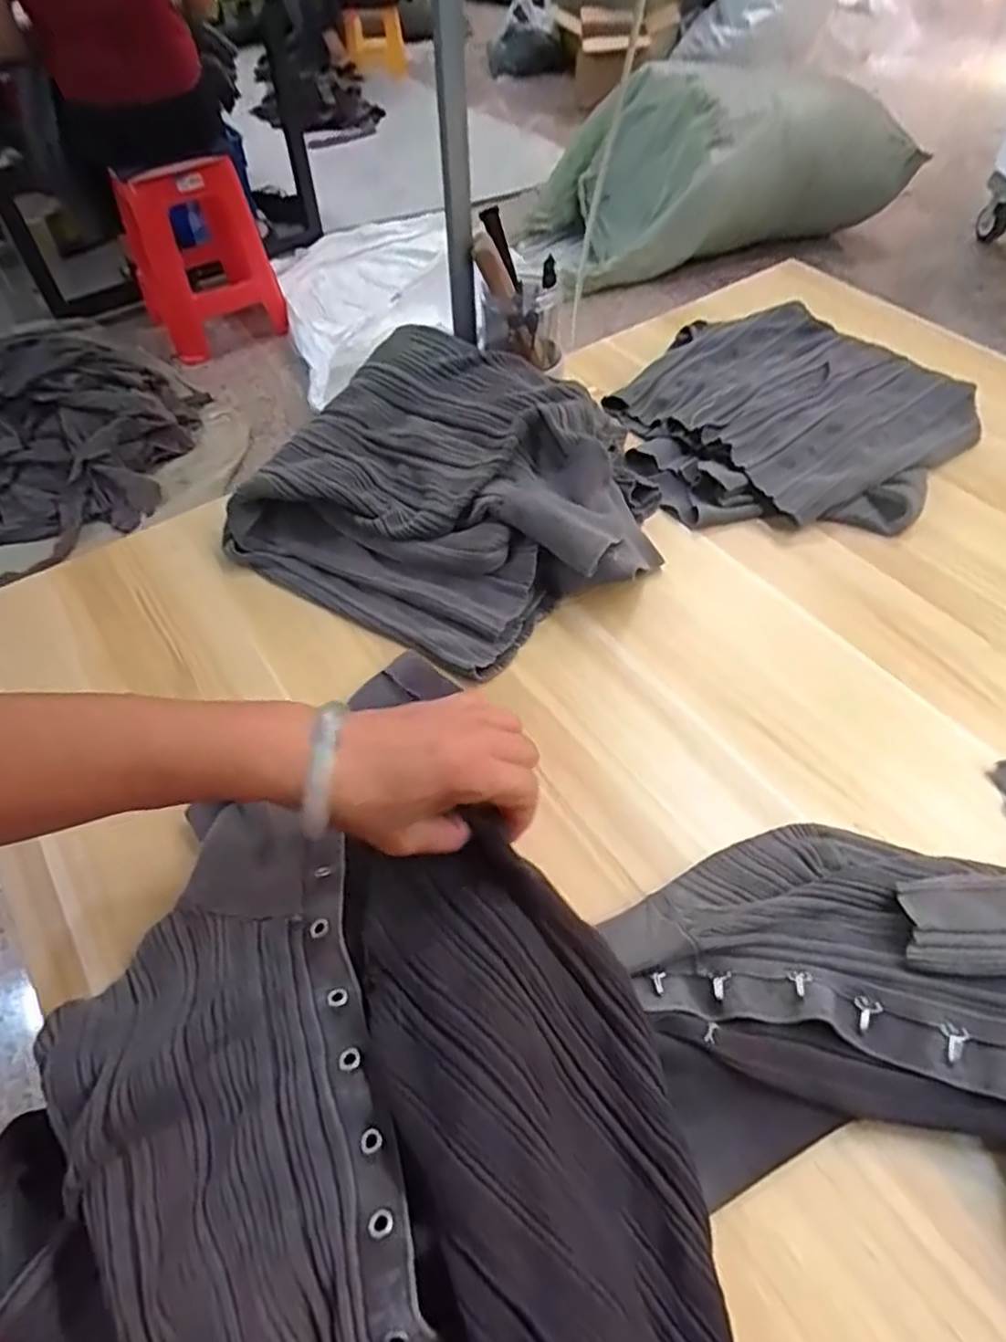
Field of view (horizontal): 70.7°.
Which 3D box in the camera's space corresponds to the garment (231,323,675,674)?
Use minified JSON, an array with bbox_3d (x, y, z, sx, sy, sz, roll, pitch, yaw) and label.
[{"bbox_3d":[-0.030,-0.148,0.575,0.304,0.083,0.276,27,58,21],"label":"garment"}]

